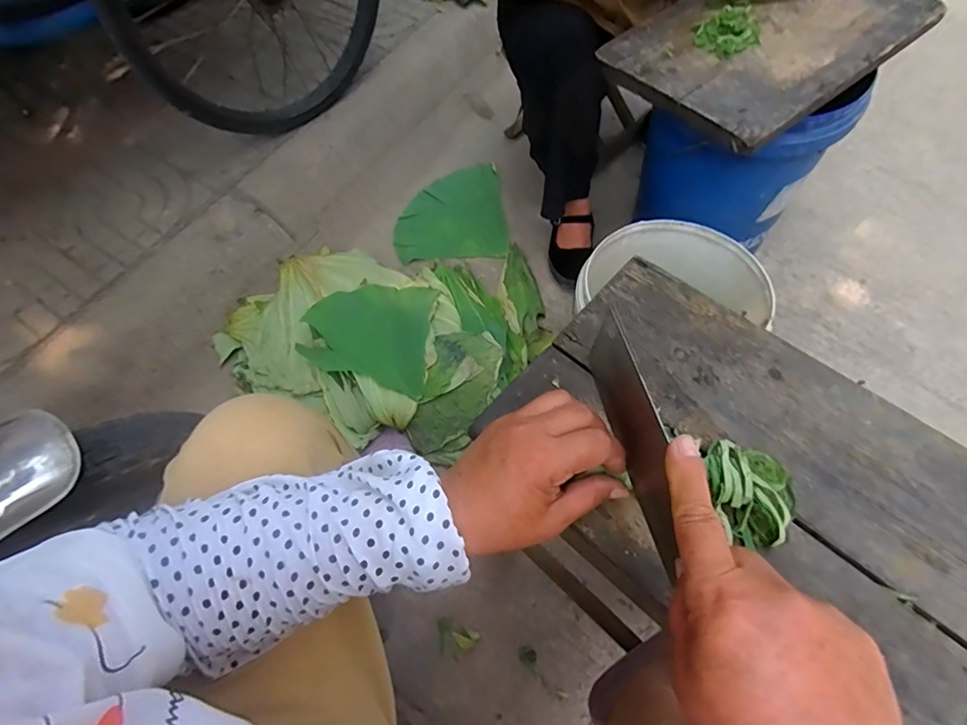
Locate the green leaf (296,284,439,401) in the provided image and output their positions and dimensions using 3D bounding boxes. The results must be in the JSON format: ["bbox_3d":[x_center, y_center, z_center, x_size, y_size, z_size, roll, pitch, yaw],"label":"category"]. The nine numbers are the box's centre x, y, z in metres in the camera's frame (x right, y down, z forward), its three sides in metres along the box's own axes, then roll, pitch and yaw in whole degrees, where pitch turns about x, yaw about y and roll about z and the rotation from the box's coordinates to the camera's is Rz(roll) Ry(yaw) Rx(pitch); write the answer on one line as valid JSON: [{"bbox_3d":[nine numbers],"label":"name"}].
[{"bbox_3d":[-0.200,-0.061,0.889,0.216,0.065,0.232,5,64,7],"label":"green leaf"}]

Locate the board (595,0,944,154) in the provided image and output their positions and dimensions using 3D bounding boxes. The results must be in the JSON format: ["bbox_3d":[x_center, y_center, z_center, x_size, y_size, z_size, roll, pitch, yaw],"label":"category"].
[{"bbox_3d":[0.421,-0.483,0.741,0.450,0.033,0.286,-34,67,-15],"label":"board"}]

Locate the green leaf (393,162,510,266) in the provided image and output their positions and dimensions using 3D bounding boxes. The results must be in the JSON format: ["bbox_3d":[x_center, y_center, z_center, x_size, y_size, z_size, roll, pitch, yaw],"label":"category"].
[{"bbox_3d":[-0.079,-0.336,1.150,0.246,0.026,0.263,-7,63,0],"label":"green leaf"}]

